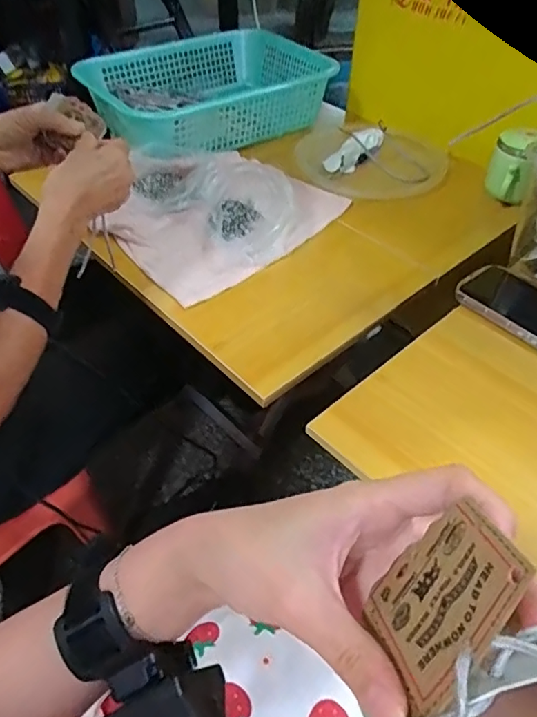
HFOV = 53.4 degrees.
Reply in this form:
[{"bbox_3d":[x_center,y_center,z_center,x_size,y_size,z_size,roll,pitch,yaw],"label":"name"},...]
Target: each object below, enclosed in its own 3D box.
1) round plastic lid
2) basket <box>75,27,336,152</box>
[{"bbox_3d":[0.146,-0.342,0.884,0.236,0.026,0.265,-26,53,-23],"label":"round plastic lid"},{"bbox_3d":[-0.098,-0.471,0.938,0.425,0.088,0.285,-30,54,-26],"label":"basket"}]

